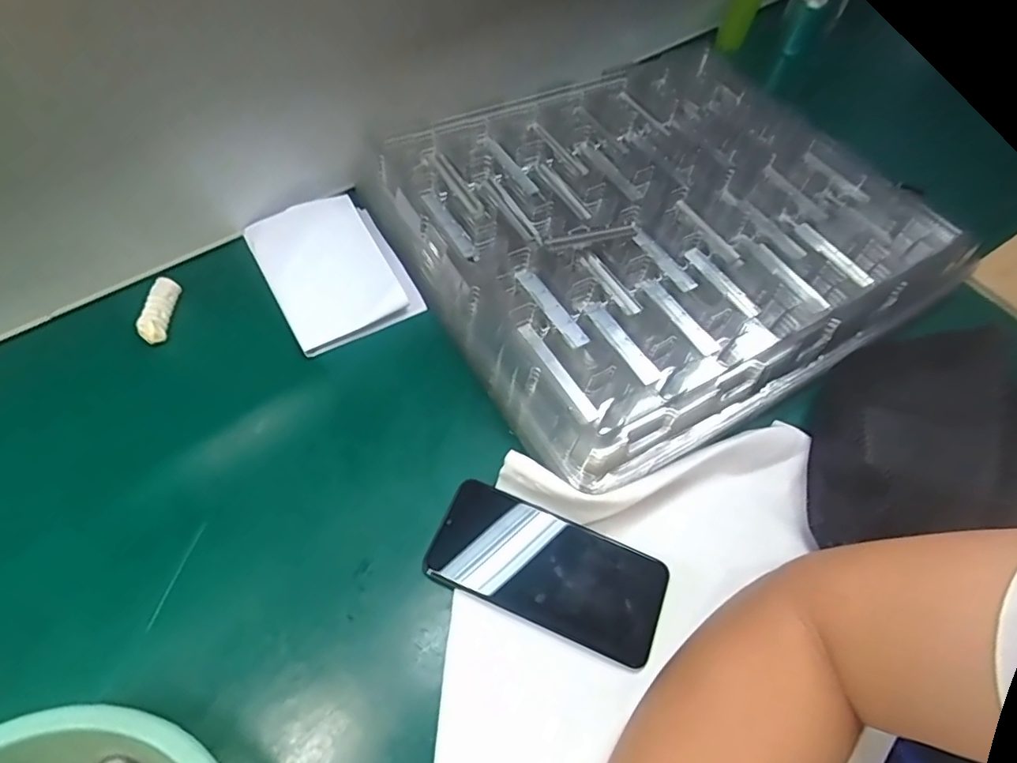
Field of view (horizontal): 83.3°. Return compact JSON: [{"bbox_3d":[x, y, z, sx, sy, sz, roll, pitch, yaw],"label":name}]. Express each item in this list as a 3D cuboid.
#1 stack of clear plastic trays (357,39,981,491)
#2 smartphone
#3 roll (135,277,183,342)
[{"bbox_3d":[0.141,-0.146,0.540,0.459,0.064,0.390,-25,63,-20],"label":"stack of clear plastic trays"},{"bbox_3d":[0.026,0.123,0.379,0.152,0.009,0.072,22,58,9],"label":"smartphone"},{"bbox_3d":[-0.284,-0.058,0.466,0.021,0.016,0.058,3,57,-4],"label":"roll"}]

